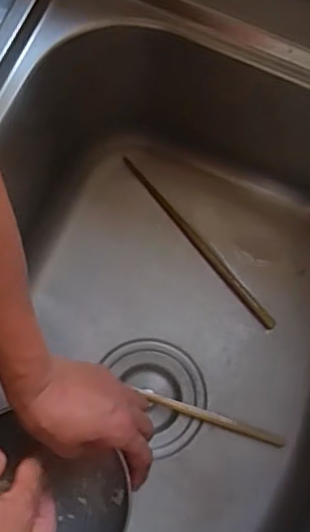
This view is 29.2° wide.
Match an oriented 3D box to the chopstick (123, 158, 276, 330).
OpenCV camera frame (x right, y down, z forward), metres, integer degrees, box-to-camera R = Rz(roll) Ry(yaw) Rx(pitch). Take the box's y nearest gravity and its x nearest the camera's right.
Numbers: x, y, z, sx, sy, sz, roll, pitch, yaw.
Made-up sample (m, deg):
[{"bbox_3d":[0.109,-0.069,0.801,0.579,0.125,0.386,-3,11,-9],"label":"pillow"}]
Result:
[{"bbox_3d":[0.044,-0.024,0.591,0.012,0.014,0.217,-39,79,-10],"label":"chopstick"}]

